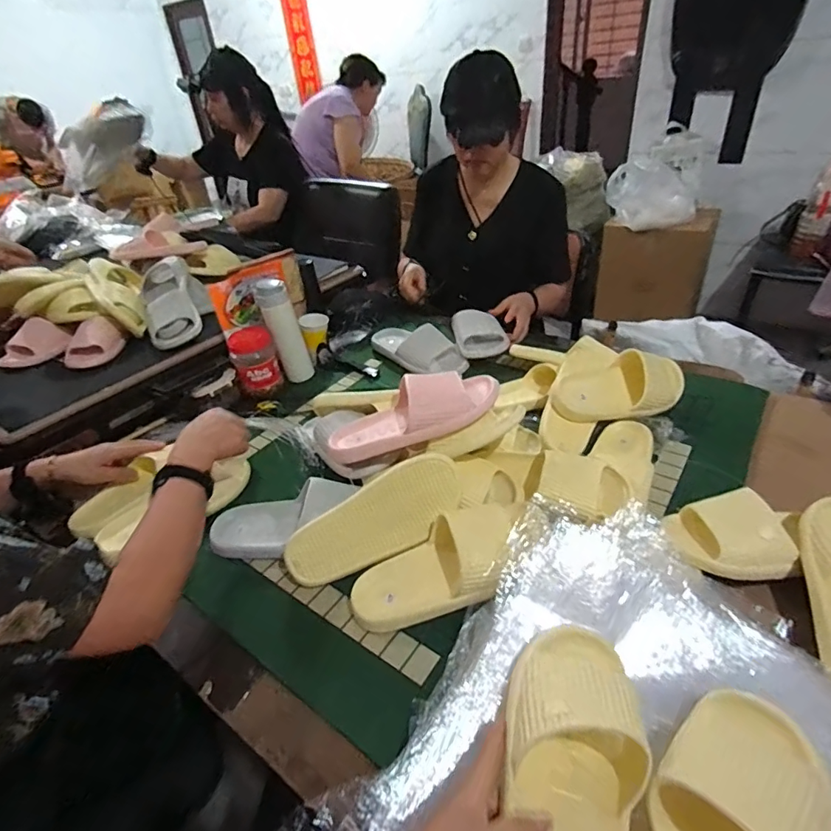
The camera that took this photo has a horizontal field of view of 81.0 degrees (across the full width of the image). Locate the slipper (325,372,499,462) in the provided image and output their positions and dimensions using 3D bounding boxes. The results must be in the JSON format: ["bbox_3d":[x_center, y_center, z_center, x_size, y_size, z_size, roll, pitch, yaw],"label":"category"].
[{"bbox_3d":[-0.010,-0.004,0.705,0.260,0.065,0.095,-23,35,7],"label":"slipper"}]

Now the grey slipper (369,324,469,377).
[{"bbox_3d":[-0.002,-0.169,1.119,0.093,0.092,0.259,-29,42,-29],"label":"grey slipper"}]

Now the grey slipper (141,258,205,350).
[{"bbox_3d":[-0.569,-0.265,1.133,0.126,0.076,0.253,-17,58,-15],"label":"grey slipper"}]

